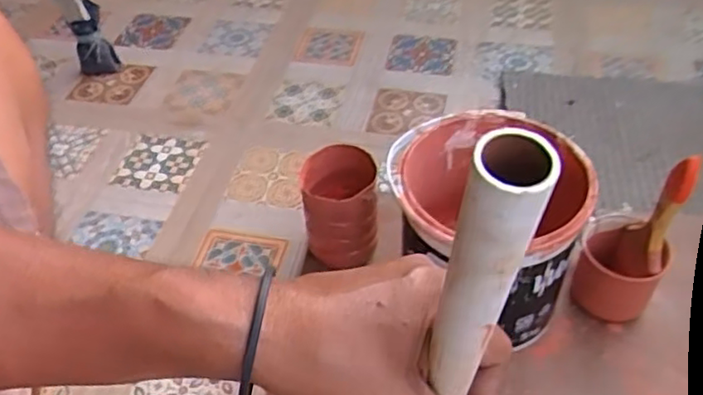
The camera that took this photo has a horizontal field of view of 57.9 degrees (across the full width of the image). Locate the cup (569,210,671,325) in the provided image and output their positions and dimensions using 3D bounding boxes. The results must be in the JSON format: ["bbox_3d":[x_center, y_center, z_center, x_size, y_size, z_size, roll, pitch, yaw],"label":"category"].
[{"bbox_3d":[0.286,0.078,0.690,0.079,0.103,0.083,-1,46,2],"label":"cup"}]

